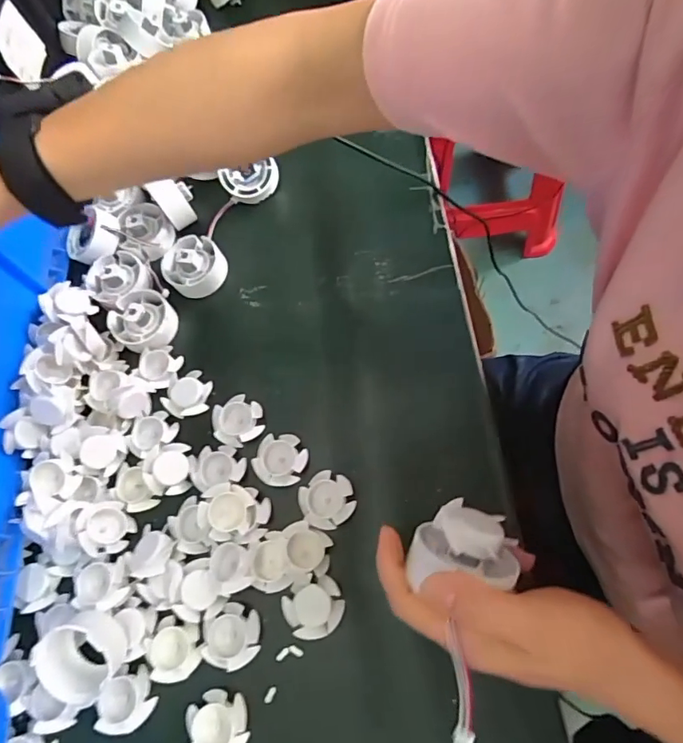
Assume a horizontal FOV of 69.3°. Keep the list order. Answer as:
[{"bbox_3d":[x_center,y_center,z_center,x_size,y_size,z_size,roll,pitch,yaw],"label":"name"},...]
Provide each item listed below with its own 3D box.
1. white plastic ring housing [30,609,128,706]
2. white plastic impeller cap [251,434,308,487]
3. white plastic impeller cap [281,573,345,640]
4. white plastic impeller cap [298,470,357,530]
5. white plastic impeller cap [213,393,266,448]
[{"bbox_3d":[-0.180,0.196,0.345,0.052,0.023,0.055,-1,66,2],"label":"white plastic ring housing"},{"bbox_3d":[-0.048,0.070,0.389,0.038,0.012,0.040,-1,66,2],"label":"white plastic impeller cap"},{"bbox_3d":[-0.019,0.166,0.351,0.041,0.017,0.039,-1,66,2],"label":"white plastic impeller cap"},{"bbox_3d":[-0.011,0.097,0.372,0.040,0.014,0.038,-1,66,2],"label":"white plastic impeller cap"},{"bbox_3d":[-0.085,0.040,0.406,0.041,0.012,0.039,-1,66,2],"label":"white plastic impeller cap"}]

